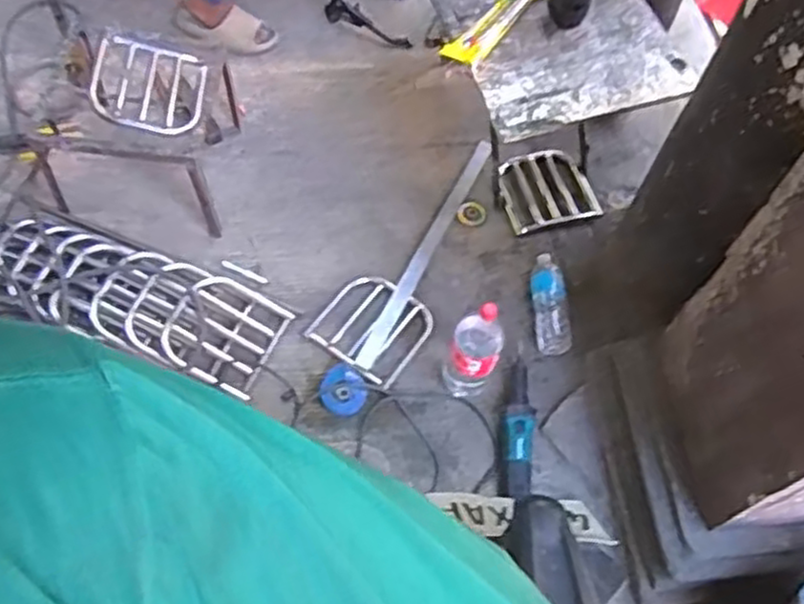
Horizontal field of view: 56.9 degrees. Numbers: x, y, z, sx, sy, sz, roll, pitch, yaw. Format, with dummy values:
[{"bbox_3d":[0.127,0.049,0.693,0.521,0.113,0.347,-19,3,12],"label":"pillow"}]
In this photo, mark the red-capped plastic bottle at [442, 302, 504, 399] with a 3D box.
[{"bbox_3d":[0.156,0.101,1.589,0.106,0.341,0.112,1,61,-3],"label":"red-capped plastic bottle"}]

